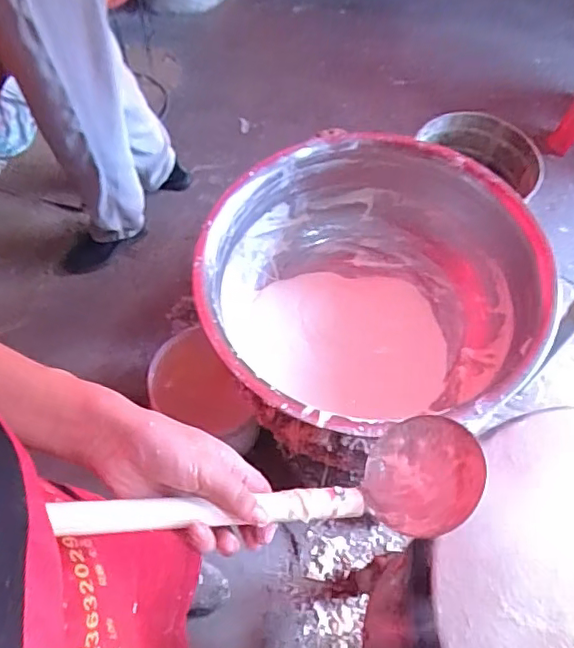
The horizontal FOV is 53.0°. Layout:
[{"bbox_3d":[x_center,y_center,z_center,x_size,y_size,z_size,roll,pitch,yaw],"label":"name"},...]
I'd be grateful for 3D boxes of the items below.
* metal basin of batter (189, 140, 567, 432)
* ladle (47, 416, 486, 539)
[{"bbox_3d":[0.127,-0.056,0.909,0.496,0.177,0.482,1,58,-1],"label":"metal basin of batter"},{"bbox_3d":[-0.003,0.116,0.409,0.298,0.059,0.089,0,57,-19],"label":"ladle"}]

